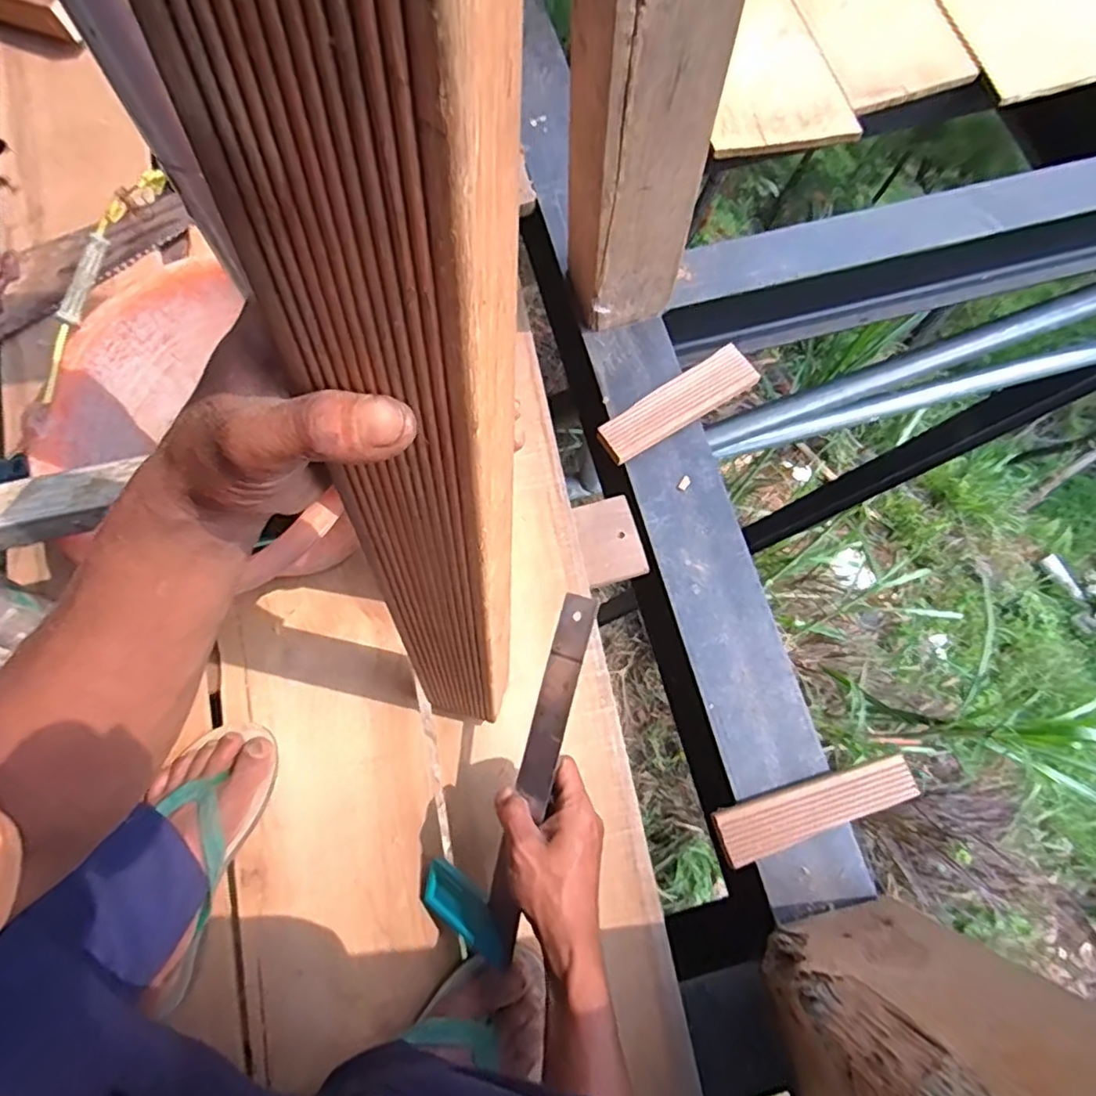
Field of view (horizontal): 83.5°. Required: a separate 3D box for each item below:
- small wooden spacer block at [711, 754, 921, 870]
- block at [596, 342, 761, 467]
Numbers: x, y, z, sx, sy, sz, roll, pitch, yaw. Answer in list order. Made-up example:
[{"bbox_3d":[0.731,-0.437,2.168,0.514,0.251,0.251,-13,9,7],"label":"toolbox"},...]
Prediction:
[{"bbox_3d":[0.253,0.247,0.582,0.190,0.026,0.046,-17,75,-3],"label":"small wooden spacer block"},{"bbox_3d":[0.148,-0.163,0.701,0.194,0.023,0.056,-33,76,-8],"label":"block"}]

